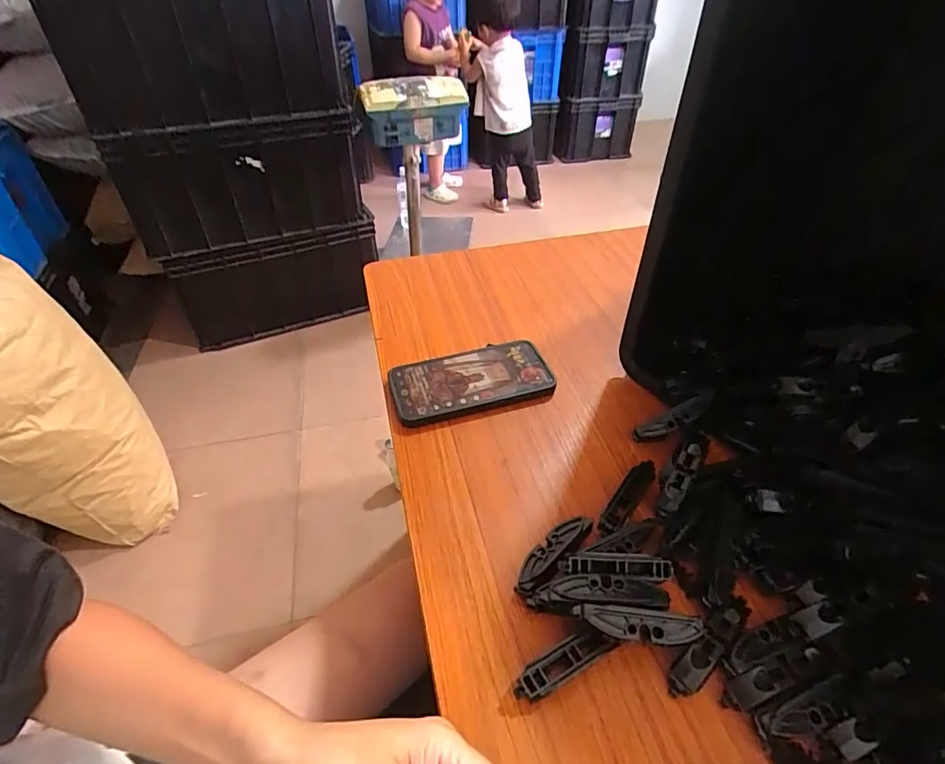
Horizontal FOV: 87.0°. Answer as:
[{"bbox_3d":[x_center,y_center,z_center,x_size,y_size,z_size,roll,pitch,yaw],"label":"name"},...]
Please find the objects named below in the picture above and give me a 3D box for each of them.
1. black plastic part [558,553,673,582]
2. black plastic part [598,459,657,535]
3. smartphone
[{"bbox_3d":[0.098,0.127,0.339,0.079,0.020,0.013,8,41,-11],"label":"black plastic part"},{"bbox_3d":[0.123,0.092,0.395,0.018,0.010,0.081,28,50,28],"label":"black plastic part"},{"bbox_3d":[-0.001,-0.001,0.502,0.157,0.014,0.079,-12,44,-11],"label":"smartphone"}]

